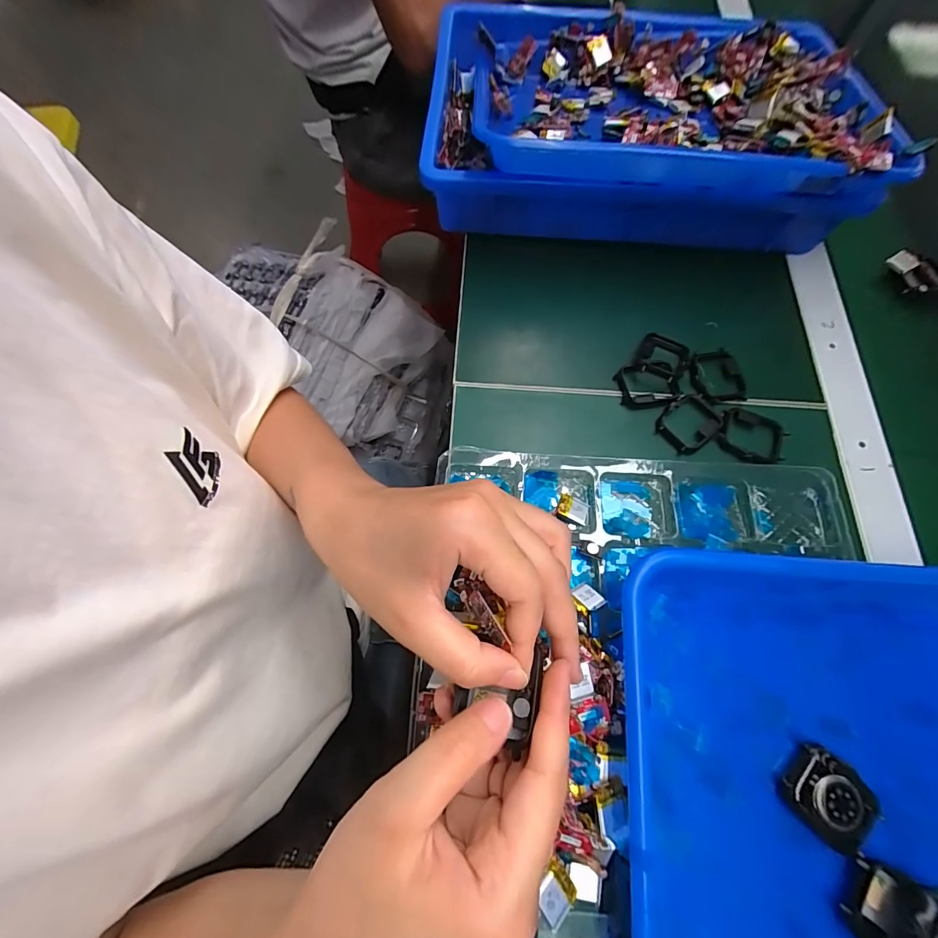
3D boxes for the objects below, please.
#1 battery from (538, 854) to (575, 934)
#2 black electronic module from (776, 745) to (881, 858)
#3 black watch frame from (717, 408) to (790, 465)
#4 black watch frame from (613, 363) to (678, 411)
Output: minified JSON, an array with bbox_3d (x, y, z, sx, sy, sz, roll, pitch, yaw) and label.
[{"bbox_3d":[0.044,0.215,0.214,0.020,0.004,0.020,-28,71,-30],"label":"battery"},{"bbox_3d":[0.188,0.171,0.219,0.034,0.012,0.043,-41,77,-15],"label":"black electronic module"},{"bbox_3d":[0.210,-0.025,0.312,0.048,0.005,0.039,26,71,7],"label":"black watch frame"},{"bbox_3d":[0.139,-0.065,0.325,0.041,0.013,0.036,-4,70,-4],"label":"black watch frame"}]

